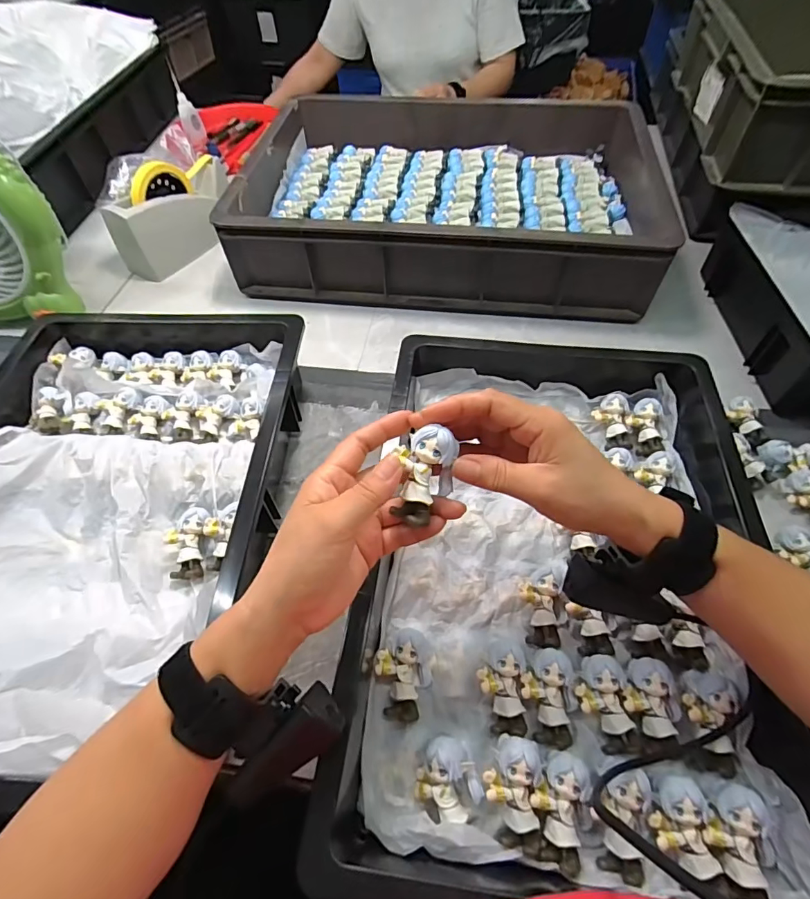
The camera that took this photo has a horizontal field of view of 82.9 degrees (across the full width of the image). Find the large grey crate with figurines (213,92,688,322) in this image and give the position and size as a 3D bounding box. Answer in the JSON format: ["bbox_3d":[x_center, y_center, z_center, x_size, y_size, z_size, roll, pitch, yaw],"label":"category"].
[{"bbox_3d":[0.052,-0.373,0.664,0.543,0.121,0.372,6,56,5],"label":"large grey crate with figurines"}]

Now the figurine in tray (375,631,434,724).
[{"bbox_3d":[0.000,0.167,0.340,0.042,0.025,0.058,2,56,3],"label":"figurine in tray"}]

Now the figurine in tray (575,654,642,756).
[{"bbox_3d":[0.143,0.180,0.325,0.034,0.020,0.060,-10,56,-5],"label":"figurine in tray"}]

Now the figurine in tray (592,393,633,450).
[{"bbox_3d":[0.214,-0.029,0.472,0.034,0.017,0.057,-4,81,-3],"label":"figurine in tray"}]

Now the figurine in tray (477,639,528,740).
[{"bbox_3d":[0.073,0.172,0.333,0.036,0.019,0.061,-9,56,-5],"label":"figurine in tray"}]

